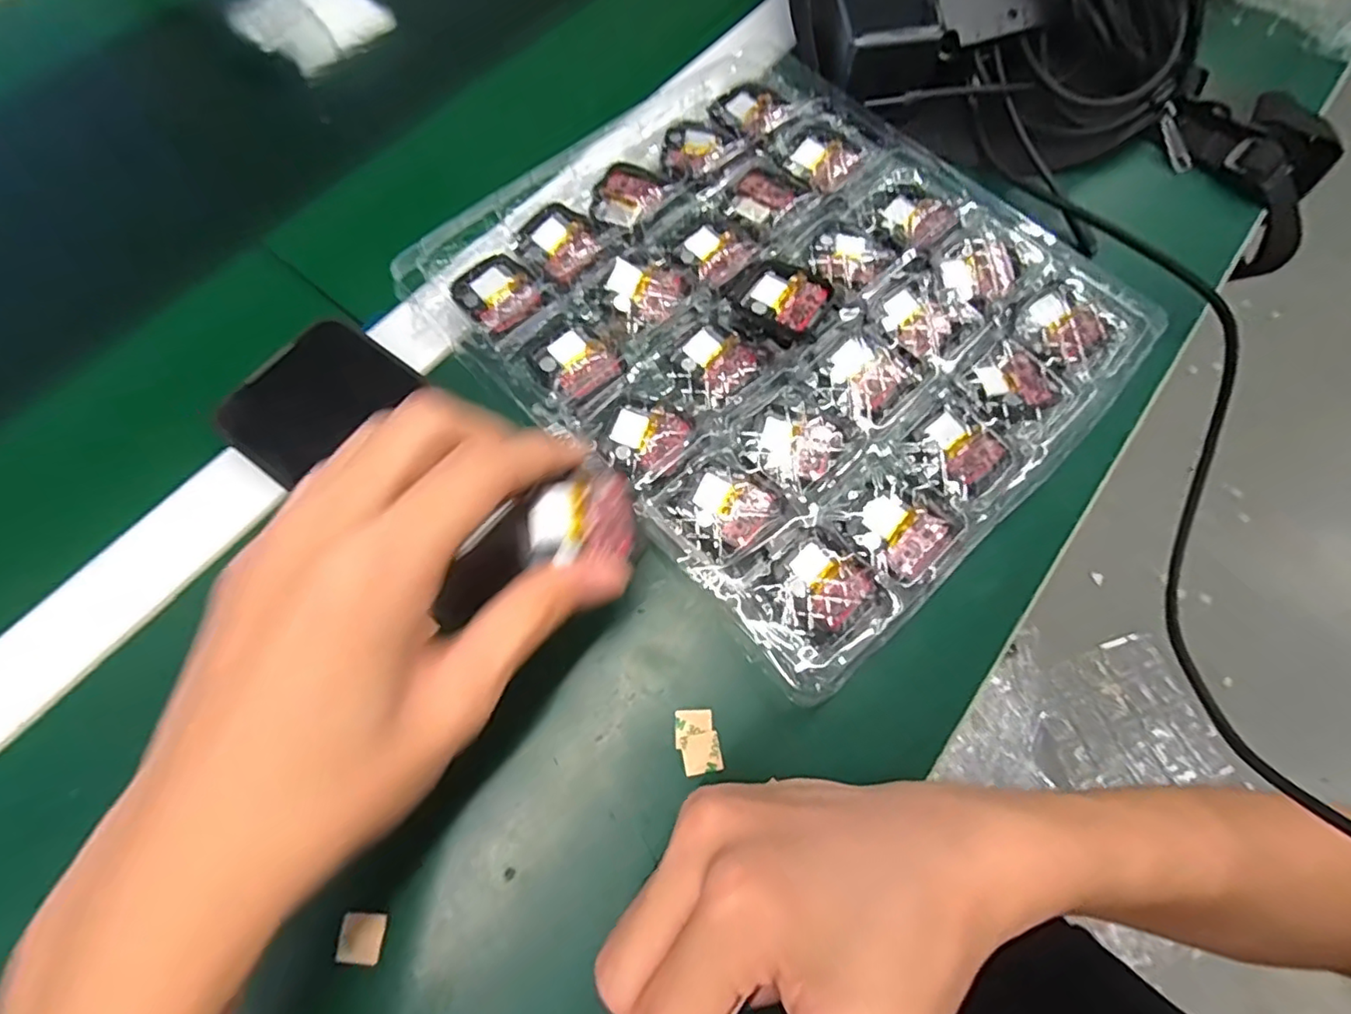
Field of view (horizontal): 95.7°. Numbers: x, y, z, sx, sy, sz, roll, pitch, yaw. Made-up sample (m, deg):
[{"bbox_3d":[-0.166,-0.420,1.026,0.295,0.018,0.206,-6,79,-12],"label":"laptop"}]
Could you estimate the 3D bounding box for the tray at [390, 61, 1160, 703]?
[{"bbox_3d":[0.053,-0.103,0.305,0.262,0.024,0.283,-41,75,-15],"label":"tray"}]

